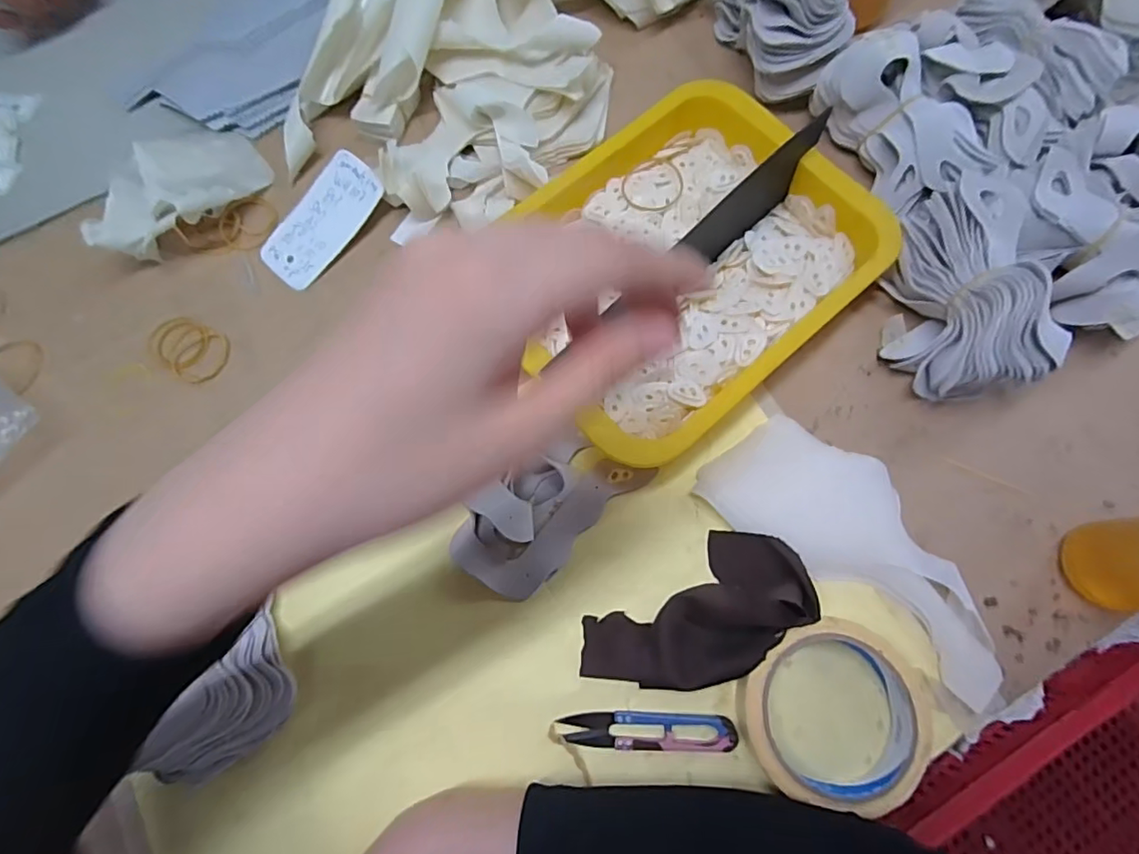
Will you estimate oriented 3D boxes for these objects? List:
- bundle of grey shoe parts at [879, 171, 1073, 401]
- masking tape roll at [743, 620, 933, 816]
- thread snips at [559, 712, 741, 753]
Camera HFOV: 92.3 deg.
[{"bbox_3d":[0.250,-0.089,0.350,0.066,0.079,0.135,0,73,-1],"label":"bundle of grey shoe parts"},{"bbox_3d":[0.147,0.156,0.305,0.094,0.022,0.092,0,73,-1],"label":"masking tape roll"},{"bbox_3d":[0.045,0.175,0.313,0.098,0.008,0.019,0,73,-1],"label":"thread snips"}]

